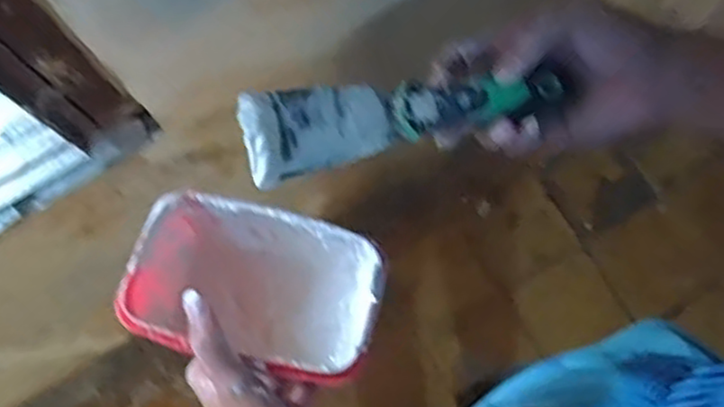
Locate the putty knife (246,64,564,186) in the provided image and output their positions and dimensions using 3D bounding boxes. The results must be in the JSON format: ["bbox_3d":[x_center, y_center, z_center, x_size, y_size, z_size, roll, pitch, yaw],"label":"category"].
[{"bbox_3d":[0.027,-0.053,0.401,0.186,0.018,0.046,-12,76,-12],"label":"putty knife"}]

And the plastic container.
[{"bbox_3d":[-0.070,0.058,0.486,0.159,0.090,0.099,12,77,3],"label":"plastic container"}]

